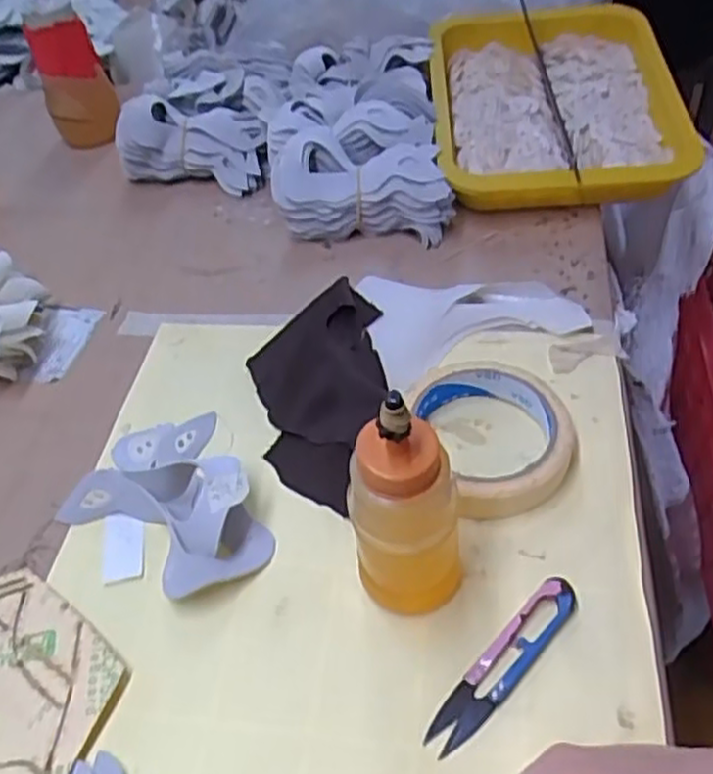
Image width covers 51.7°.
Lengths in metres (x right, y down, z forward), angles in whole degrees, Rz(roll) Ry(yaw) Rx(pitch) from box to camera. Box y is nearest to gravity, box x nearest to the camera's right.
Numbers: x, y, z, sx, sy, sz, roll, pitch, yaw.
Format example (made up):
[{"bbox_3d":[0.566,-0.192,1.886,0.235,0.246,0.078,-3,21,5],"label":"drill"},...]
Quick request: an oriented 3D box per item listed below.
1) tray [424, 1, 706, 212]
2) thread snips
[{"bbox_3d":[0.169,-0.242,0.631,0.202,0.056,0.265,-1,48,5],"label":"tray"},{"bbox_3d":[0.069,0.129,0.346,0.020,0.011,0.097,33,59,30],"label":"thread snips"}]

